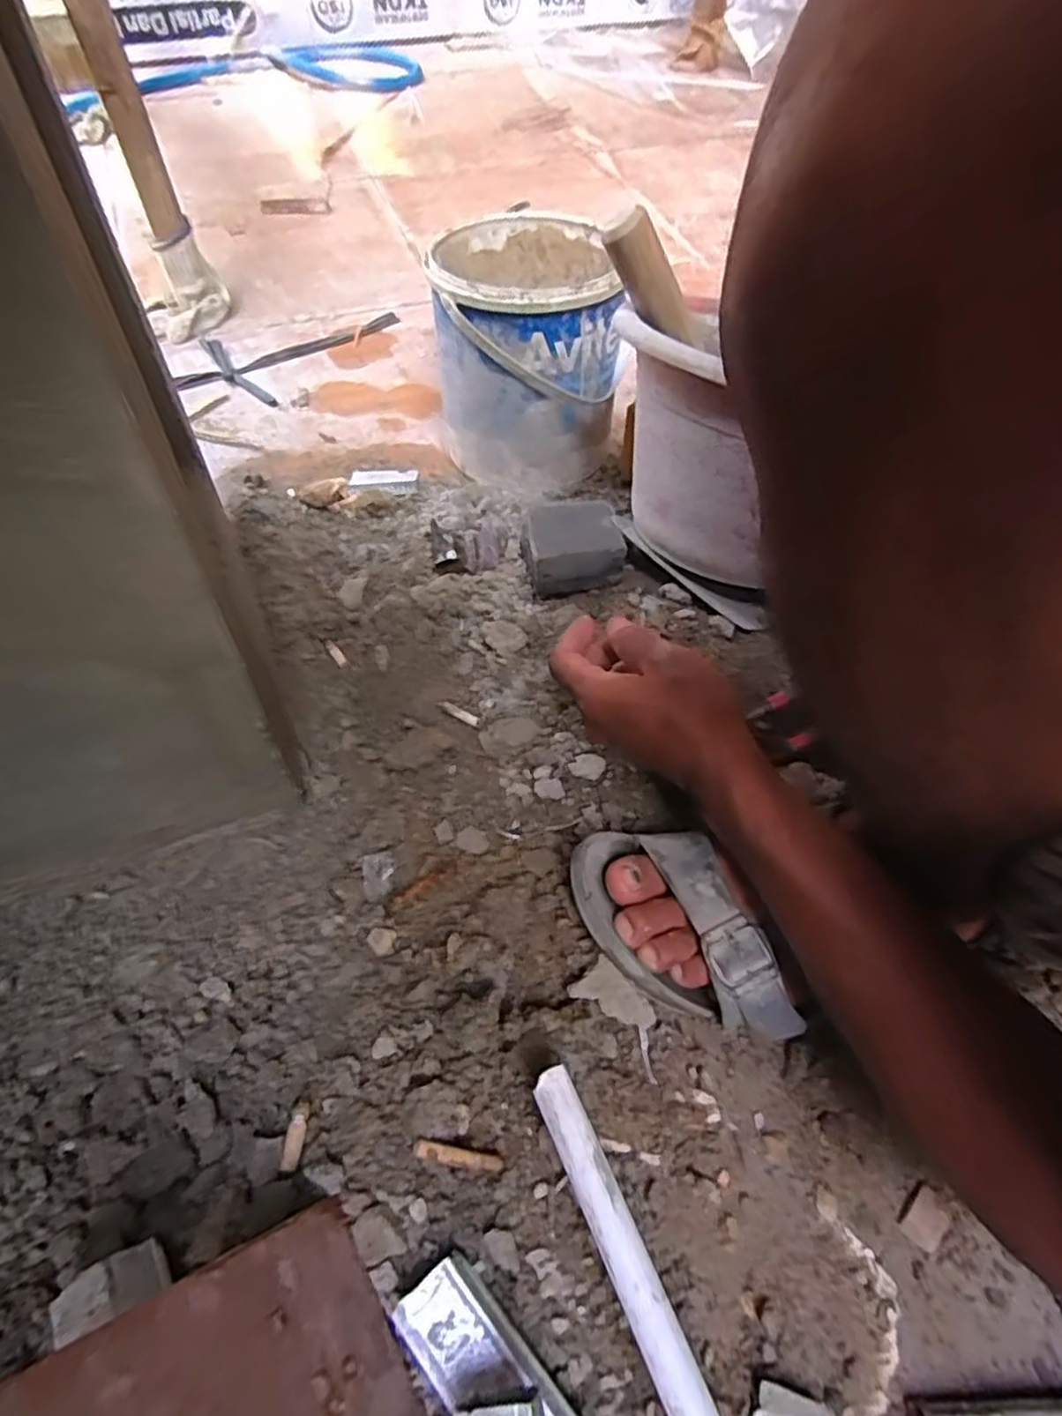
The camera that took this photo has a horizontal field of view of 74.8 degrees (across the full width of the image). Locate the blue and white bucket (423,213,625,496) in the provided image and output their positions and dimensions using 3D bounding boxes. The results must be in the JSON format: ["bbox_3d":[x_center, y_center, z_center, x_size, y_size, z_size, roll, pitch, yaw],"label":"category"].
[{"bbox_3d":[-0.008,-0.352,0.692,0.172,0.183,0.190,-1,57,-5],"label":"blue and white bucket"}]

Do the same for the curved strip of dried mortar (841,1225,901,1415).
[{"bbox_3d":[0.151,0.310,0.306,0.026,0.004,0.126,14,57,5],"label":"curved strip of dried mortar"}]

